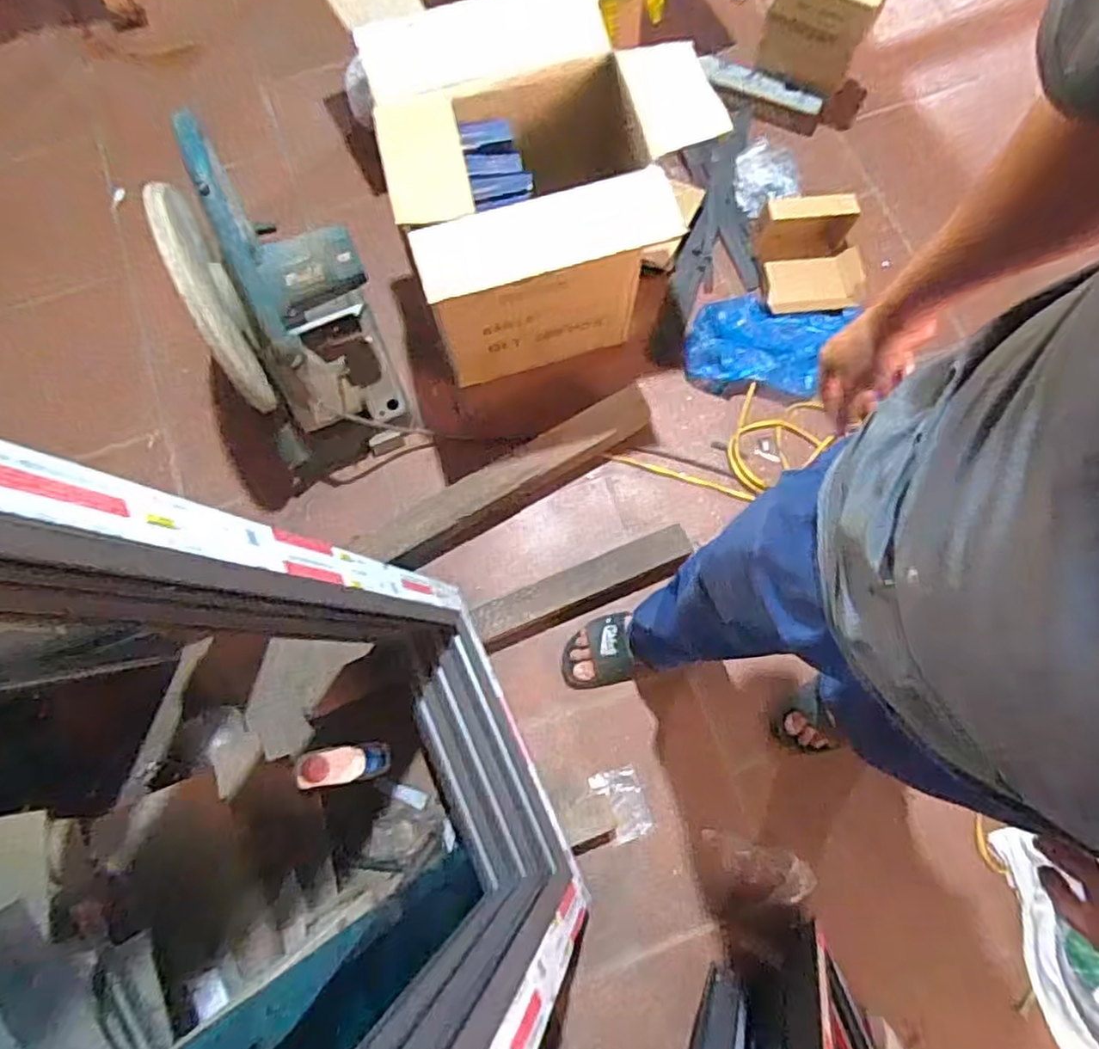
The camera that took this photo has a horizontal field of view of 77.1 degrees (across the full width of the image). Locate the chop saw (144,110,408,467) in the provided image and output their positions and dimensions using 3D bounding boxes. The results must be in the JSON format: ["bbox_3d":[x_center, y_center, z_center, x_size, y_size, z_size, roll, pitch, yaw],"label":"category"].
[{"bbox_3d":[-0.430,-0.370,1.183,0.246,0.467,0.371,-19,74,-4],"label":"chop saw"}]

